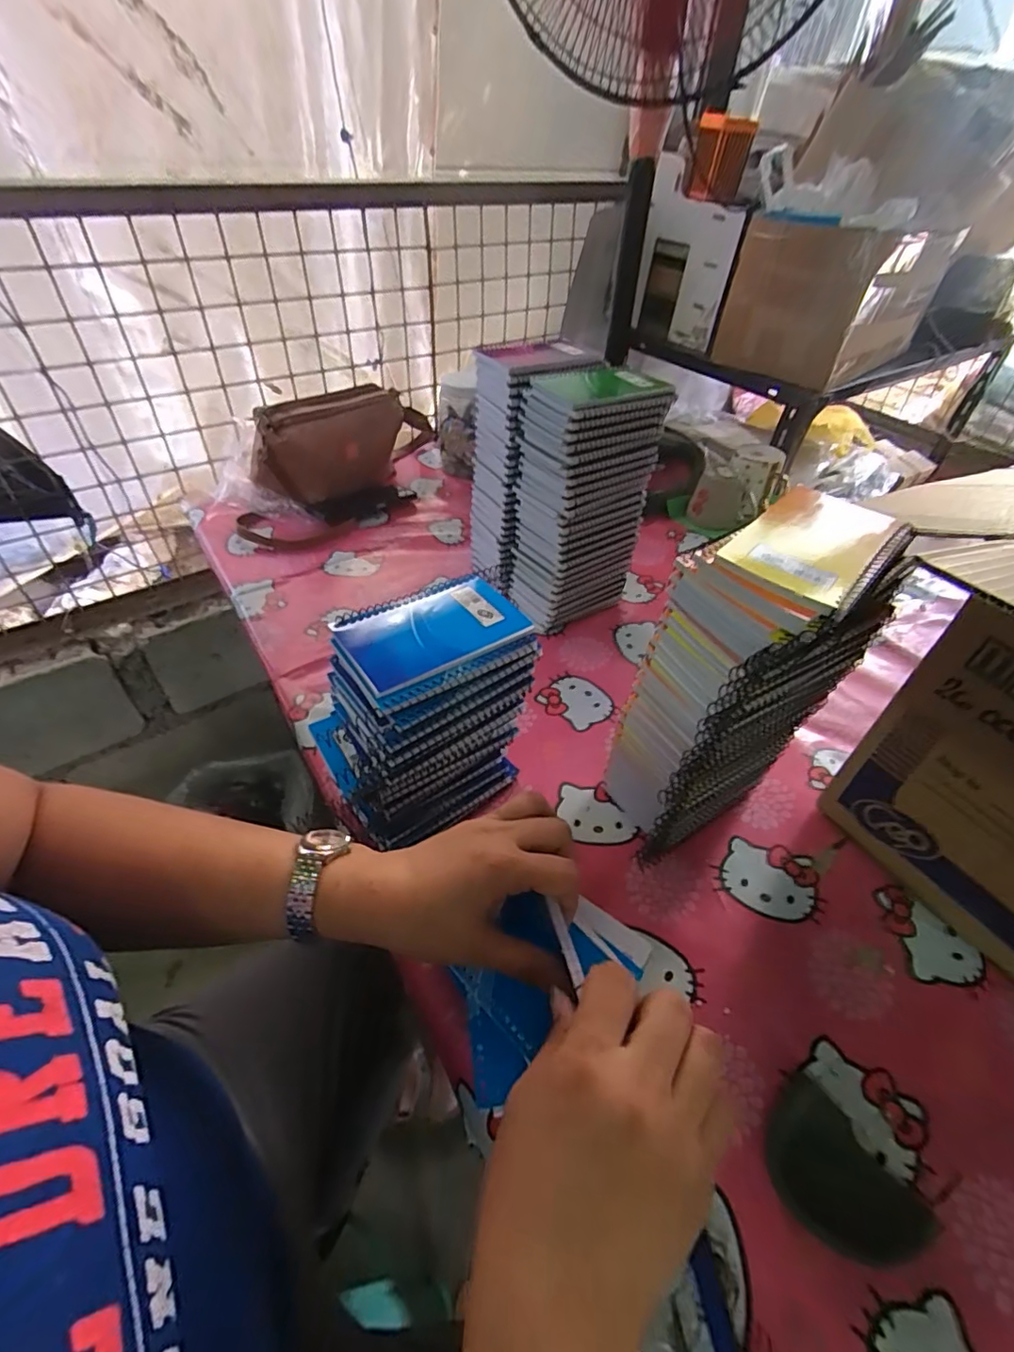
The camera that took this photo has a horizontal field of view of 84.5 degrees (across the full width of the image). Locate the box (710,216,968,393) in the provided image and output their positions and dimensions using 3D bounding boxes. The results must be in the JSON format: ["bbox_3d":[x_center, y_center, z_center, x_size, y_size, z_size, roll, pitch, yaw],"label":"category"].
[{"bbox_3d":[0.568,-0.672,0.991,0.341,0.205,0.250,-30,54,-29],"label":"box"}]

